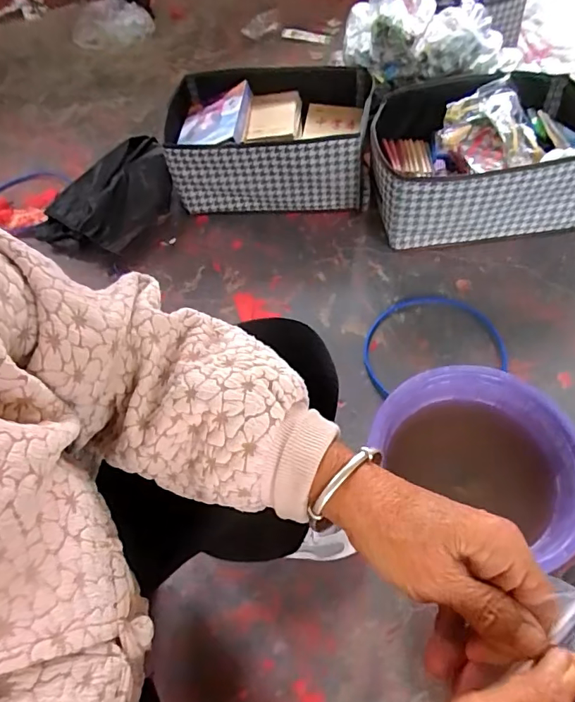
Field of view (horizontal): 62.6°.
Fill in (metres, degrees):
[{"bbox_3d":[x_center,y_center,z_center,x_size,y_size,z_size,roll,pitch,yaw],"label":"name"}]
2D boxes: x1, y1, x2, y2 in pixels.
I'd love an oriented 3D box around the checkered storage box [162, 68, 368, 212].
[{"bbox_3d":[-0.040,-0.478,1.087,0.462,0.187,0.315,-2,55,2],"label":"checkered storage box"}]

